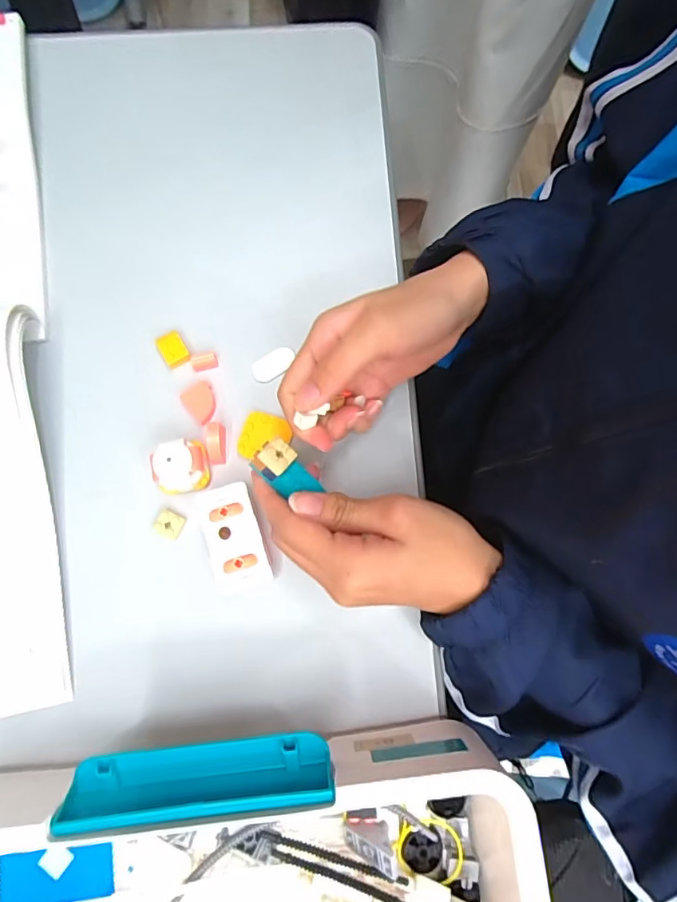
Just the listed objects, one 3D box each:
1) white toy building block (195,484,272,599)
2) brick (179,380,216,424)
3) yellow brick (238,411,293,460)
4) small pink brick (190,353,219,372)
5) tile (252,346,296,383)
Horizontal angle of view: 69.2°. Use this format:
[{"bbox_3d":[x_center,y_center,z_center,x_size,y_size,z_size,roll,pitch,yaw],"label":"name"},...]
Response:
[{"bbox_3d":[-0.064,0.053,0.302,0.032,0.026,0.062,-18,79,-4],"label":"white toy building block"},{"bbox_3d":[-0.092,-0.033,0.329,0.021,0.006,0.025,-39,81,-8],"label":"brick"},{"bbox_3d":[-0.049,-0.009,0.324,0.033,0.006,0.031,10,78,1],"label":"yellow brick"},{"bbox_3d":[-0.092,-0.061,0.336,0.017,0.008,0.009,-16,79,-4],"label":"small pink brick"},{"bbox_3d":[-0.045,-0.060,0.336,0.032,0.004,0.017,-38,81,-8],"label":"tile"}]

